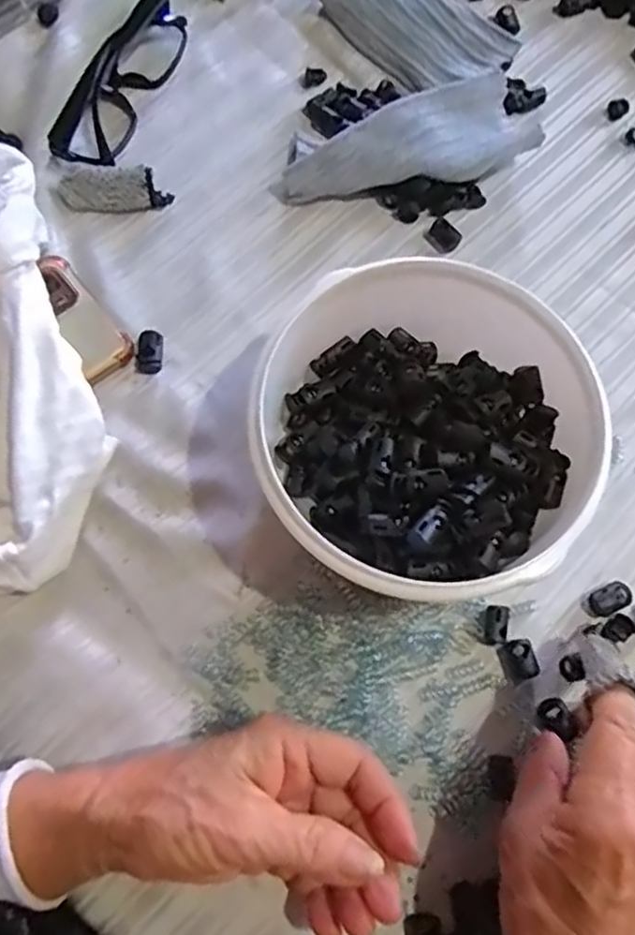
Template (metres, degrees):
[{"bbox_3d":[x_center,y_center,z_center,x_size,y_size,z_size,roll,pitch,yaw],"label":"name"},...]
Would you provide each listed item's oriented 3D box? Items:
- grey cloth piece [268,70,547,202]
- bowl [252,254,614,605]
[{"bbox_3d":[0.057,-0.200,0.417,0.164,0.036,0.056,-12,73,-6],"label":"grey cloth piece"},{"bbox_3d":[0.060,-0.016,0.346,0.166,0.076,0.159,1,72,-2],"label":"bowl"}]

